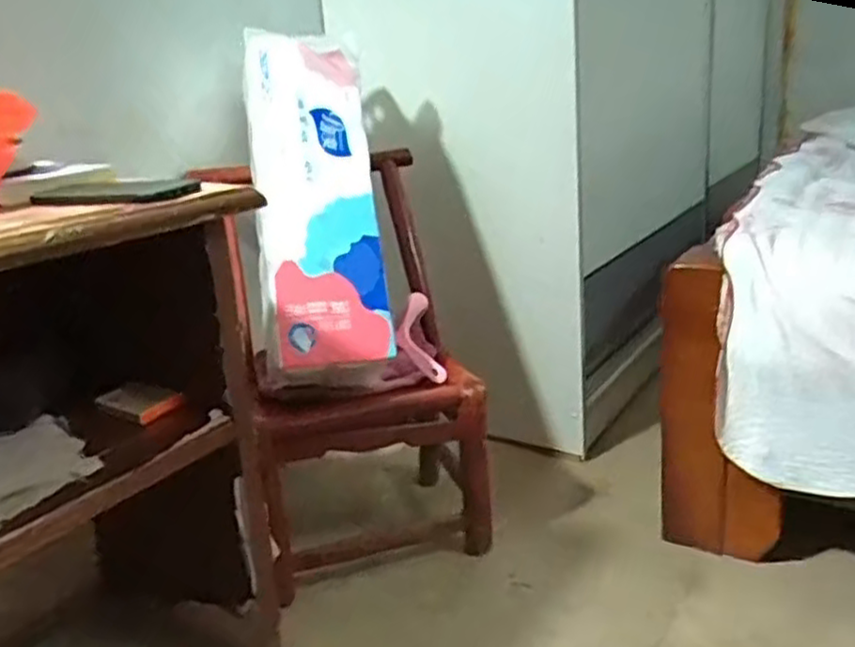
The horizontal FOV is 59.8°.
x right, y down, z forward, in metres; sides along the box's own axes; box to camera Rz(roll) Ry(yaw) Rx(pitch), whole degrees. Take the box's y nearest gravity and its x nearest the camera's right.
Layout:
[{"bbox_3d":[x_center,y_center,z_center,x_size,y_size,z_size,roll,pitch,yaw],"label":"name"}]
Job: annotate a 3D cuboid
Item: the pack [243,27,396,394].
[{"bbox_3d":[-0.174,-0.174,1.139,0.191,0.527,0.081,-5,-6,-14],"label":"pack"}]

